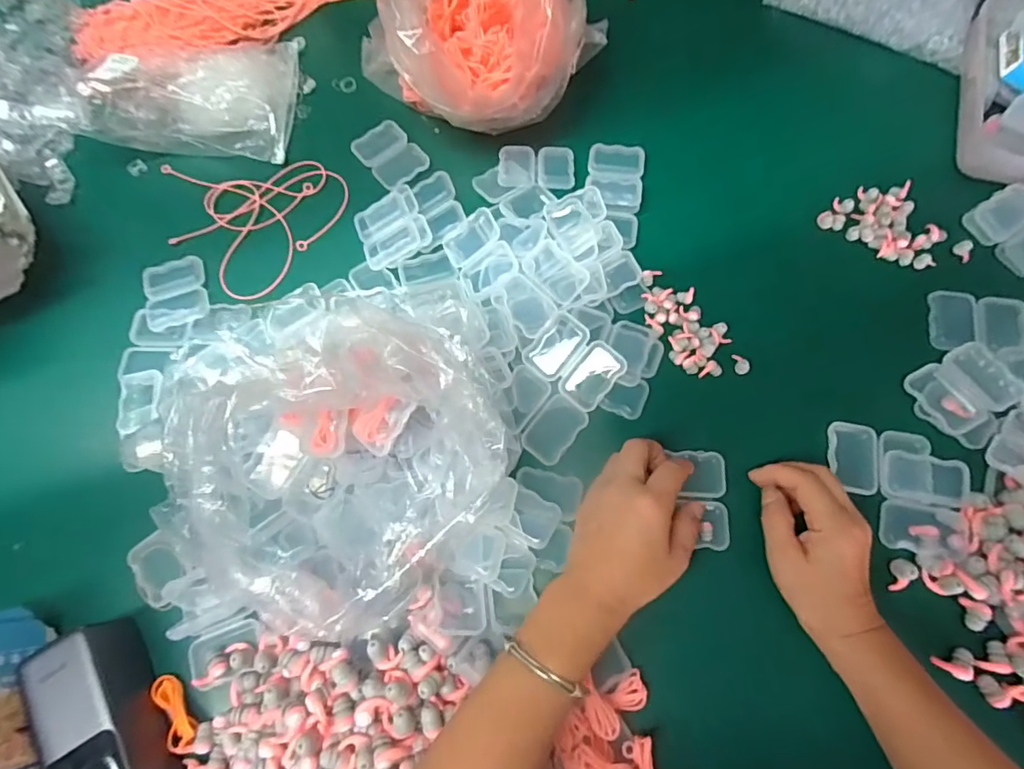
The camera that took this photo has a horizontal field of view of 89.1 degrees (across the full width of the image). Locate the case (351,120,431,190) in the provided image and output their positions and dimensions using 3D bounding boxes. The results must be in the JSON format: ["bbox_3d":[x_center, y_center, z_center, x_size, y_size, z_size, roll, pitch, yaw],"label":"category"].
[{"bbox_3d":[-0.127,-0.241,0.544,0.057,0.008,0.075,-41,74,-12],"label":"case"}]

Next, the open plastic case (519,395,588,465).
[{"bbox_3d":[0.035,0.038,0.438,0.035,0.016,0.054,39,76,14],"label":"open plastic case"}]

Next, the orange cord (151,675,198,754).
[{"bbox_3d":[-0.249,0.242,0.385,0.020,0.011,0.054,-26,71,-7],"label":"orange cord"}]

